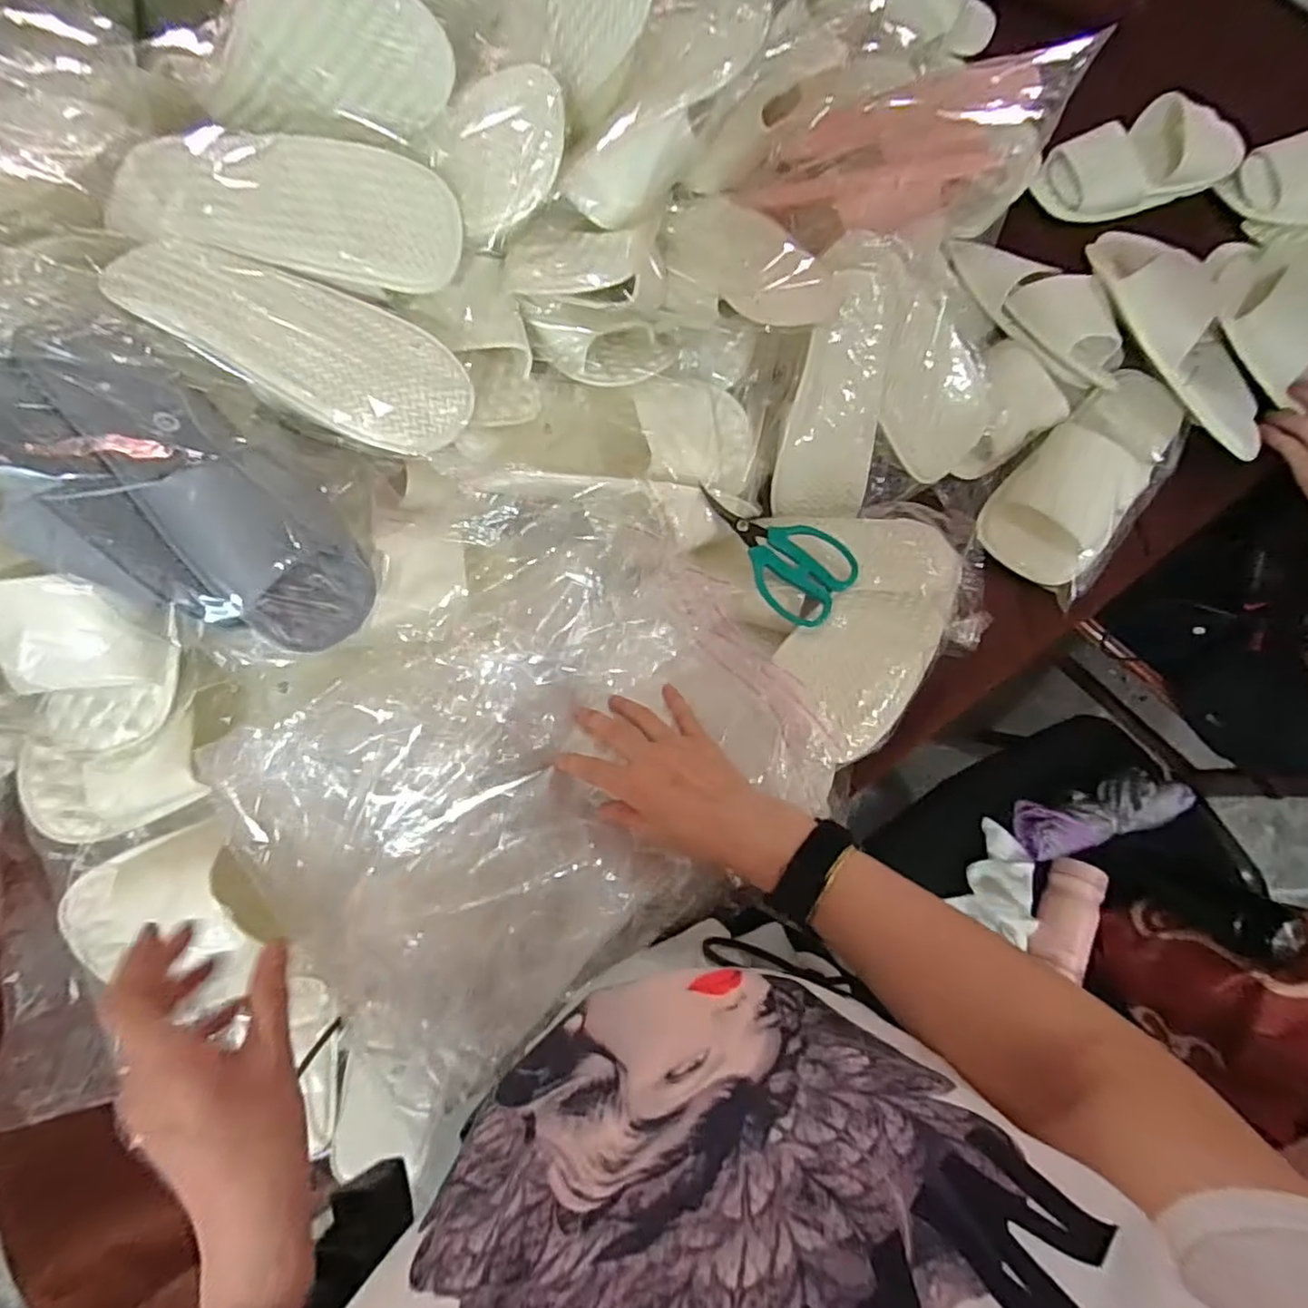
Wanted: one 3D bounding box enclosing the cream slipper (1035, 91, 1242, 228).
[{"bbox_3d":[0.588,-0.601,0.767,0.239,0.064,0.124,-23,75,-7],"label":"cream slipper"}]

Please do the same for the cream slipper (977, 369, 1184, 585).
[{"bbox_3d":[0.440,-0.187,0.630,0.115,0.064,0.260,41,77,11],"label":"cream slipper"}]

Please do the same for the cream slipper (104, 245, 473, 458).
[{"bbox_3d":[-0.238,-0.209,0.417,0.226,0.040,0.096,25,74,-9],"label":"cream slipper"}]

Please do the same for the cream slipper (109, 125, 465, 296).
[{"bbox_3d":[-0.264,-0.314,0.446,0.248,0.047,0.108,8,74,2],"label":"cream slipper"}]

